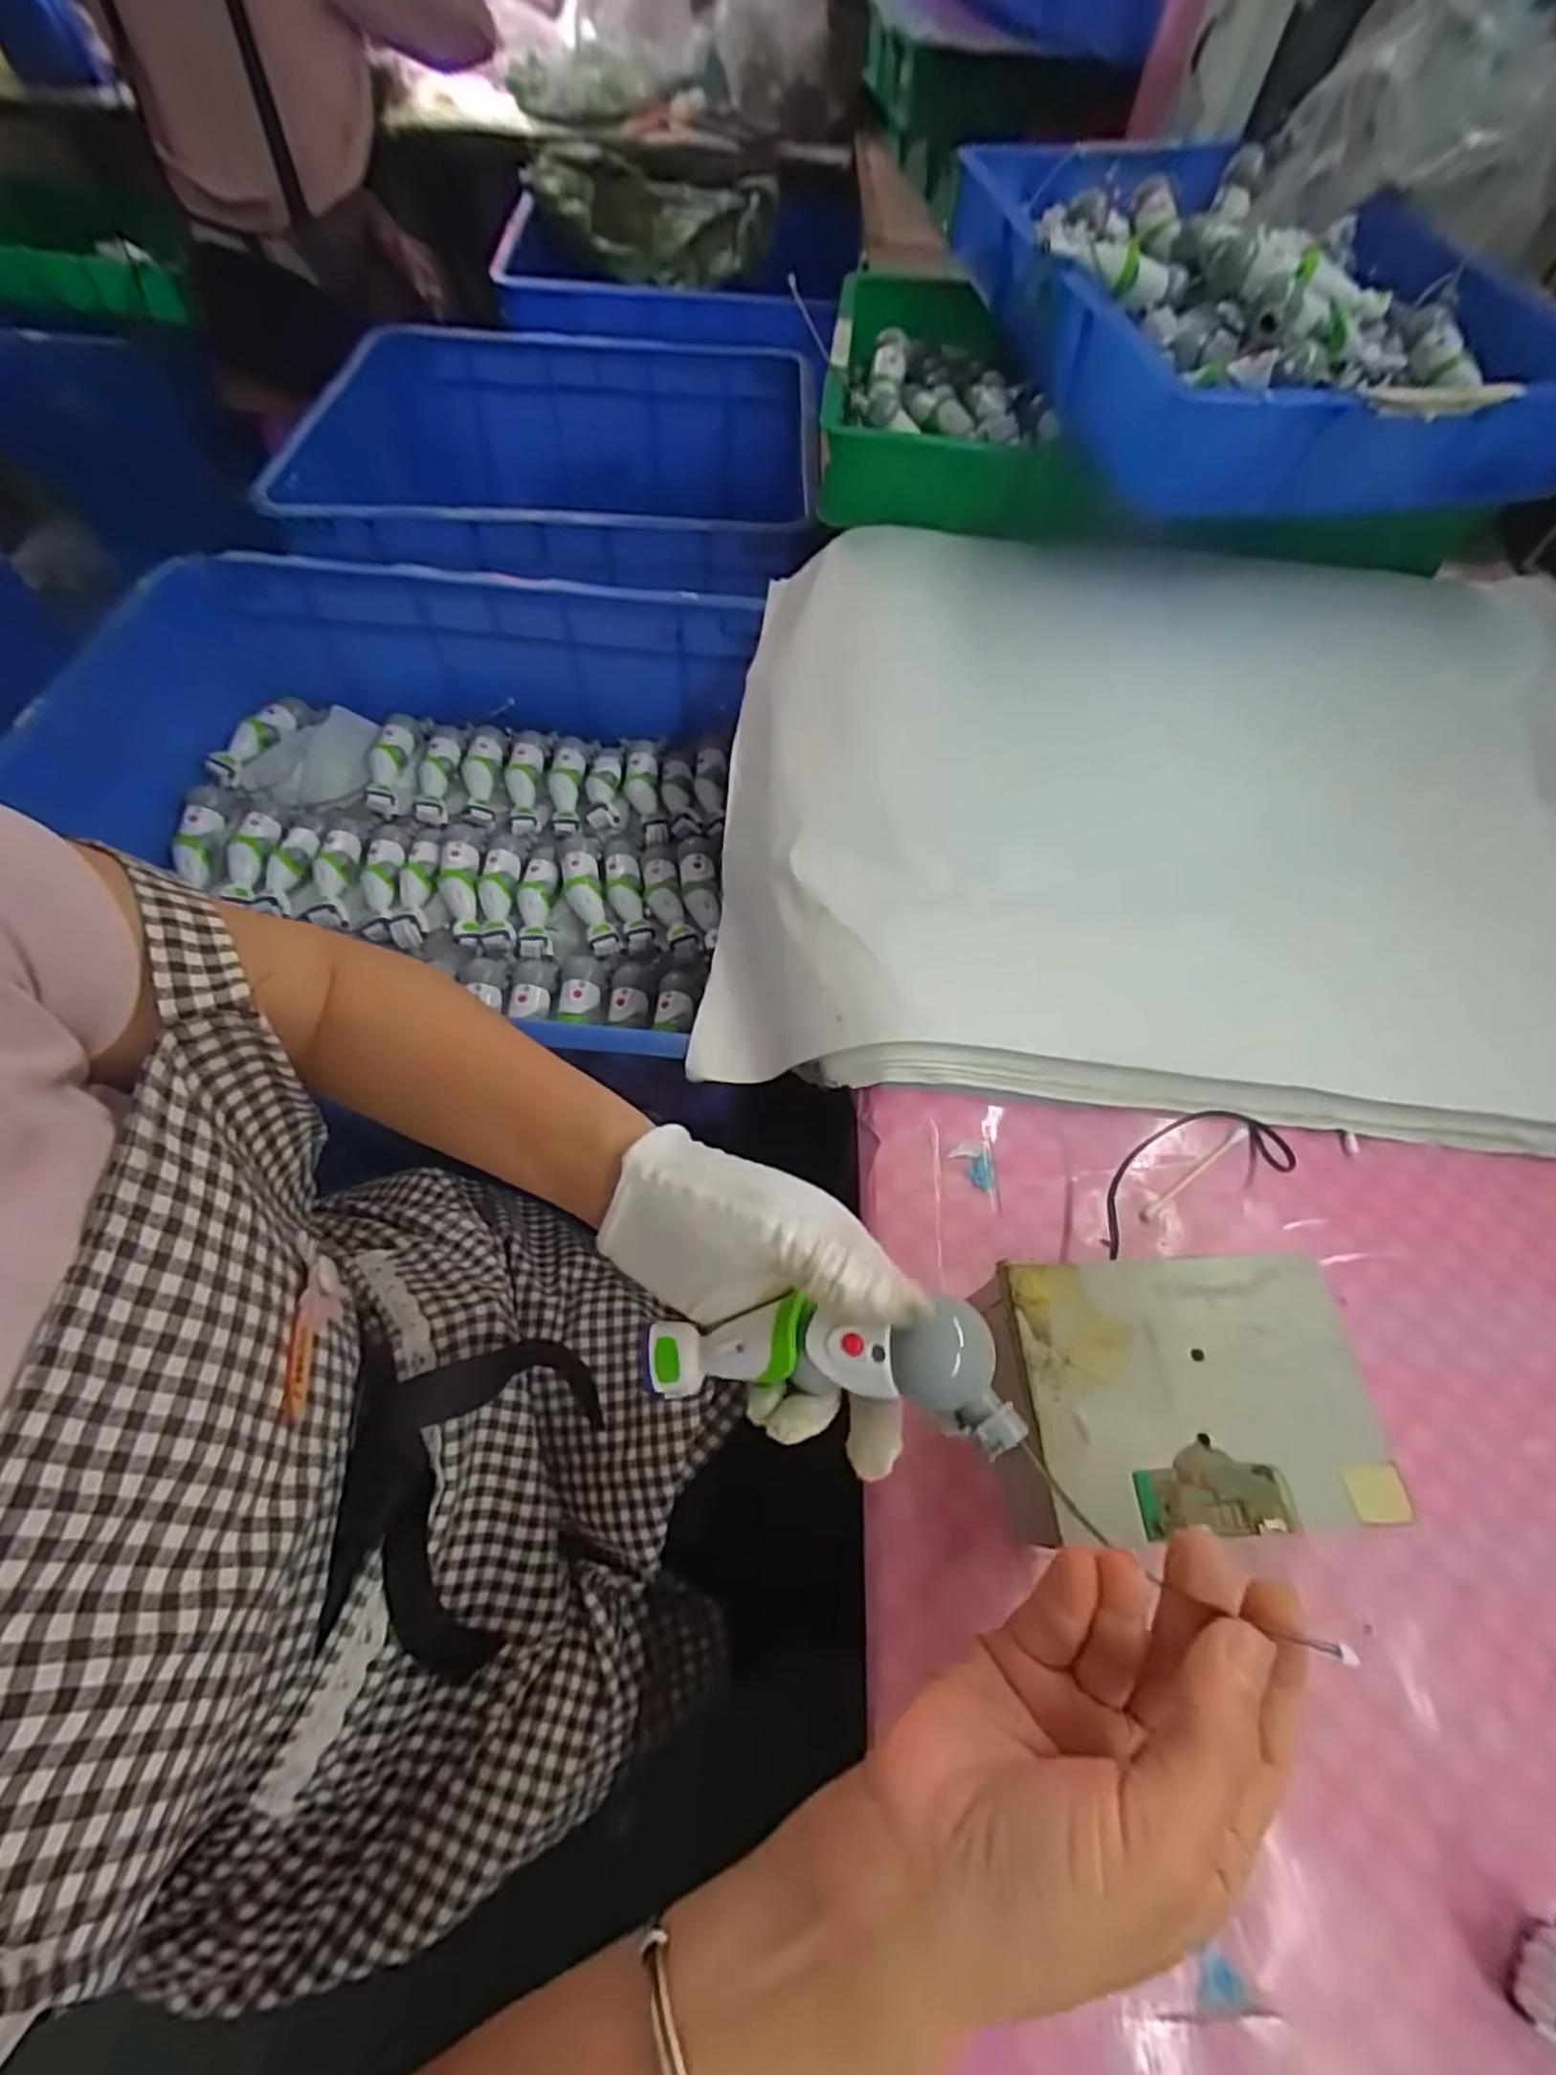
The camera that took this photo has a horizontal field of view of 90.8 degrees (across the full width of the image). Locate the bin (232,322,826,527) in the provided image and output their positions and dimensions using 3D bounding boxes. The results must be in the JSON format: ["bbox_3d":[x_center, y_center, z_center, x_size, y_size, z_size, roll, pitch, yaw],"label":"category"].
[{"bbox_3d":[-0.254,-0.715,0.963,0.565,0.147,0.518,3,59,0],"label":"bin"}]

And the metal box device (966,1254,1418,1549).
[{"bbox_3d":[0.149,0.137,0.298,0.127,0.056,0.093,-4,61,-4],"label":"metal box device"}]

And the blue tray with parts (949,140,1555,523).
[{"bbox_3d":[0.402,-0.615,0.648,0.369,0.109,0.504,-8,60,-7],"label":"blue tray with parts"}]

